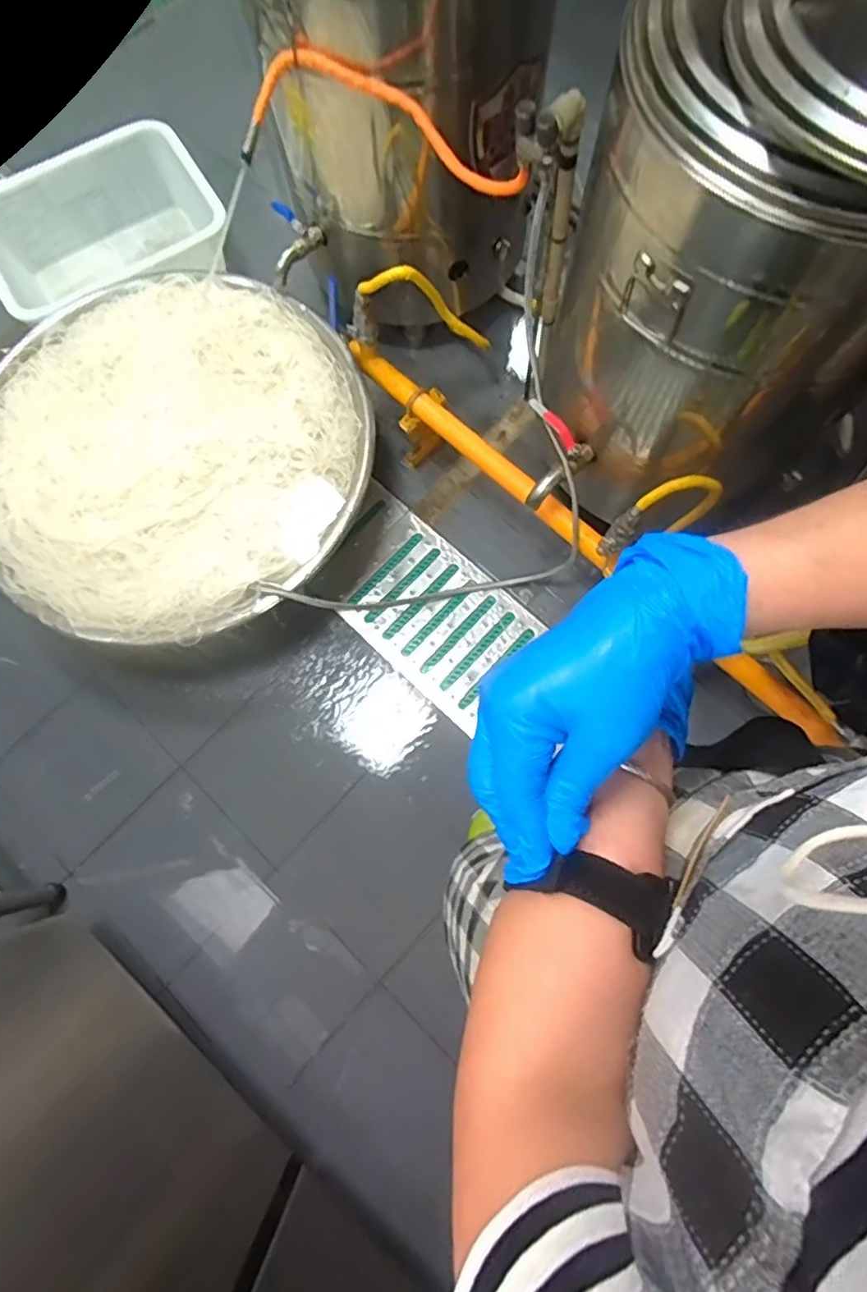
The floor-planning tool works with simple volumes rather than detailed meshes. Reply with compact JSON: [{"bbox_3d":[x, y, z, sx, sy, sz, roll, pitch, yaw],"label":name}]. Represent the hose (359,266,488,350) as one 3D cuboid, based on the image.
[{"bbox_3d":[0.009,-0.695,1.287,0.092,0.405,0.032,-35,74,30],"label":"hose"}]

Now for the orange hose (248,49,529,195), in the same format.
[{"bbox_3d":[-0.064,-0.824,0.953,0.491,0.076,0.103,26,77,8],"label":"orange hose"}]

